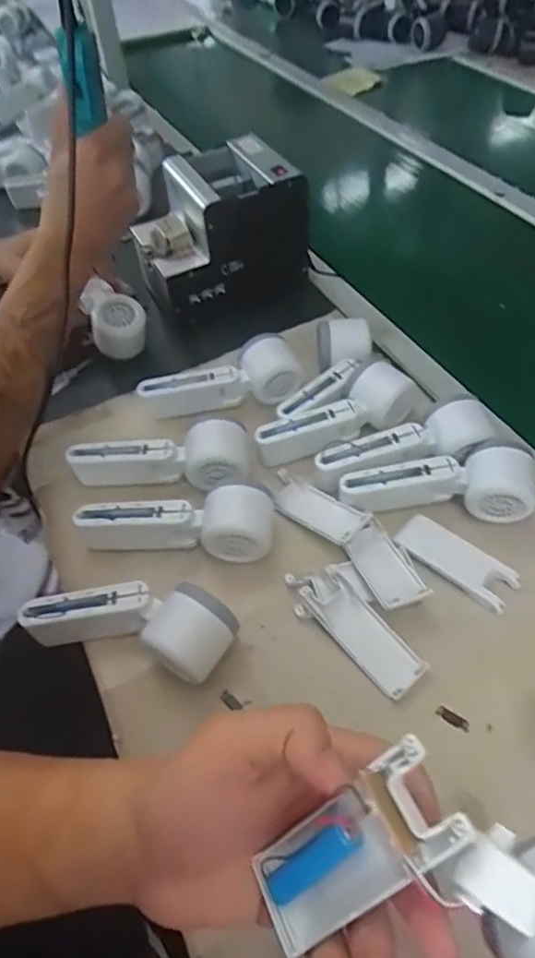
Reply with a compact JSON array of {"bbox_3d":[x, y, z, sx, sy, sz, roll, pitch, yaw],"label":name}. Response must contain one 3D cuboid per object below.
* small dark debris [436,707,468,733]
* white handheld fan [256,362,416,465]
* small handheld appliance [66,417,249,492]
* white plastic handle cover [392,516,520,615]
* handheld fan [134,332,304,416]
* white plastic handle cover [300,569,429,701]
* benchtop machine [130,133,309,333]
[{"bbox_3d":[0.133,0.172,0.411,0.023,0.004,0.008,25,57,21],"label":"small dark debris"},{"bbox_3d":[0.067,-0.060,0.555,0.161,0.049,0.054,-26,55,-17],"label":"white handheld fan"},{"bbox_3d":[-0.099,-0.015,0.531,0.166,0.050,0.066,-10,52,-5],"label":"small handheld appliance"},{"bbox_3d":[0.156,0.067,0.477,0.098,0.012,0.040,31,59,24],"label":"white plastic handle cover"},{"bbox_3d":[-0.048,-0.099,0.592,0.168,0.059,0.049,-15,52,-9],"label":"handheld fan"},{"bbox_3d":[0.073,0.118,0.440,0.038,0.023,0.100,-35,58,-22],"label":"white plastic handle cover"},{"bbox_3d":[-0.064,-0.294,0.693,0.180,0.148,0.126,-26,55,-17],"label":"benchtop machine"}]

